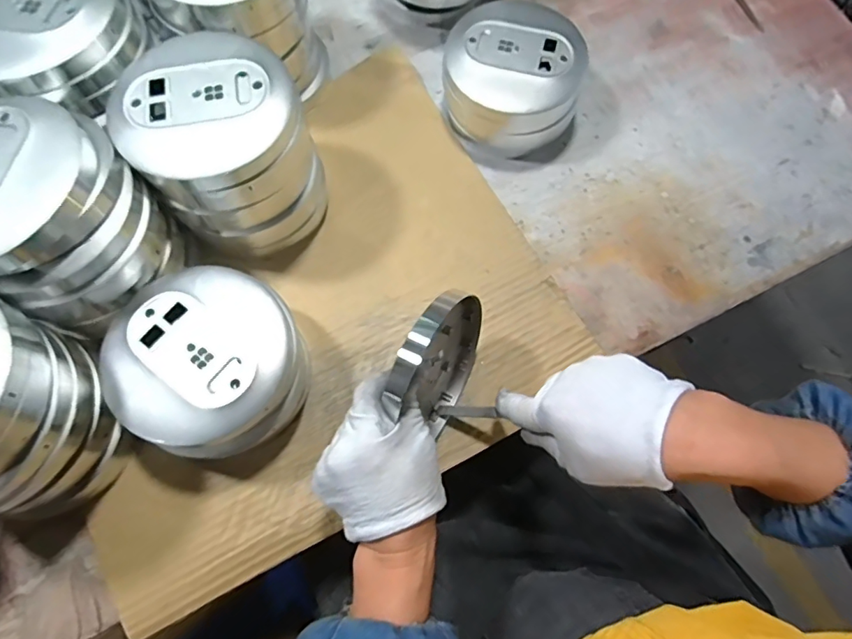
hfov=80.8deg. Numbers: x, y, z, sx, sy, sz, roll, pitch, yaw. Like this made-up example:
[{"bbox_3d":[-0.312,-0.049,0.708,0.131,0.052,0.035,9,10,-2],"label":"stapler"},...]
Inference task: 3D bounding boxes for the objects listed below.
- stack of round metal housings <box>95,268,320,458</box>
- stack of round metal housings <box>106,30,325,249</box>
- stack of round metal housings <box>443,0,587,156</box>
[{"bbox_3d":[-0.170,0.037,0.405,0.137,0.083,0.138,-8,73,-5],"label":"stack of round metal housings"},{"bbox_3d":[-0.166,-0.140,0.433,0.136,0.140,0.138,-37,77,-13],"label":"stack of round metal housings"},{"bbox_3d":[0.086,-0.243,0.508,0.136,0.080,0.136,4,72,-1],"label":"stack of round metal housings"}]

